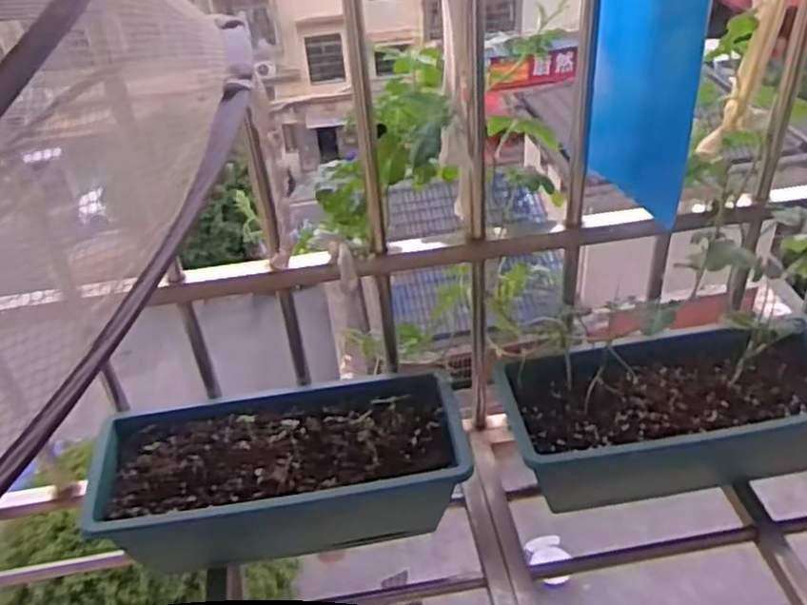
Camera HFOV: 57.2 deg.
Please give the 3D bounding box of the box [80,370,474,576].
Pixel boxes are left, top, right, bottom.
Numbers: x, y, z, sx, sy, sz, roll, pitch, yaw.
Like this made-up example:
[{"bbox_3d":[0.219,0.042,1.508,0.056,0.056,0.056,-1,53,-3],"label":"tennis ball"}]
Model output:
[{"bbox_3d":[-0.143,0.217,0.920,0.429,0.144,0.170,-8,38,-5],"label":"box"}]

